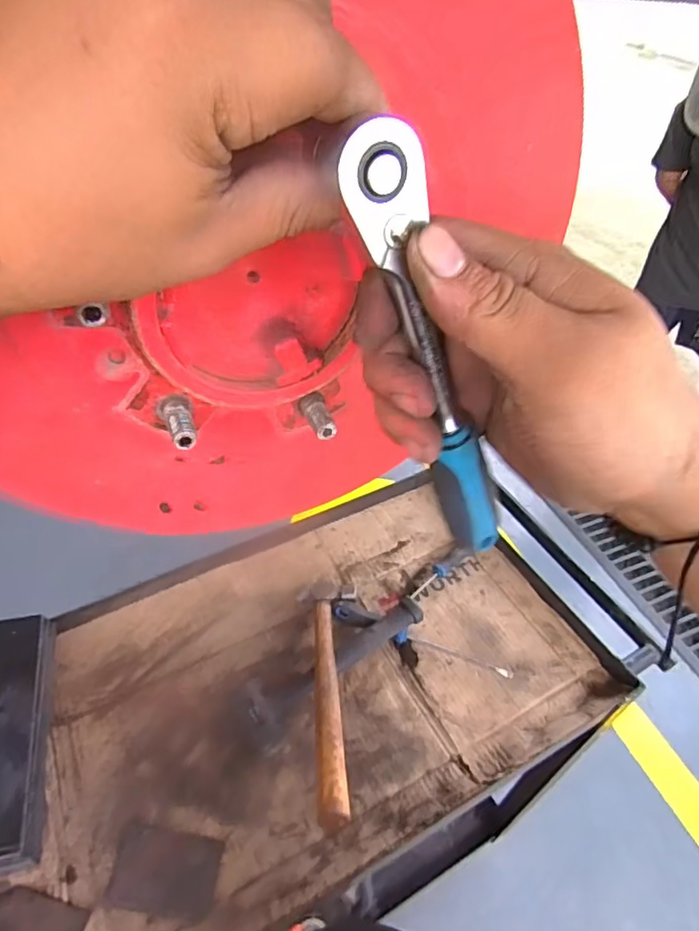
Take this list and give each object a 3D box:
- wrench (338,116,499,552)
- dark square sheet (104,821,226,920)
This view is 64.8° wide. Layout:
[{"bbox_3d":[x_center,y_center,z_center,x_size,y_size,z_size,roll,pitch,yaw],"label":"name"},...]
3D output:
[{"bbox_3d":[0.034,-0.027,0.202,0.022,0.180,0.016,-9,42,18],"label":"wrench"},{"bbox_3d":[-0.198,0.438,0.595,0.113,0.006,0.072,6,45,5],"label":"dark square sheet"}]

